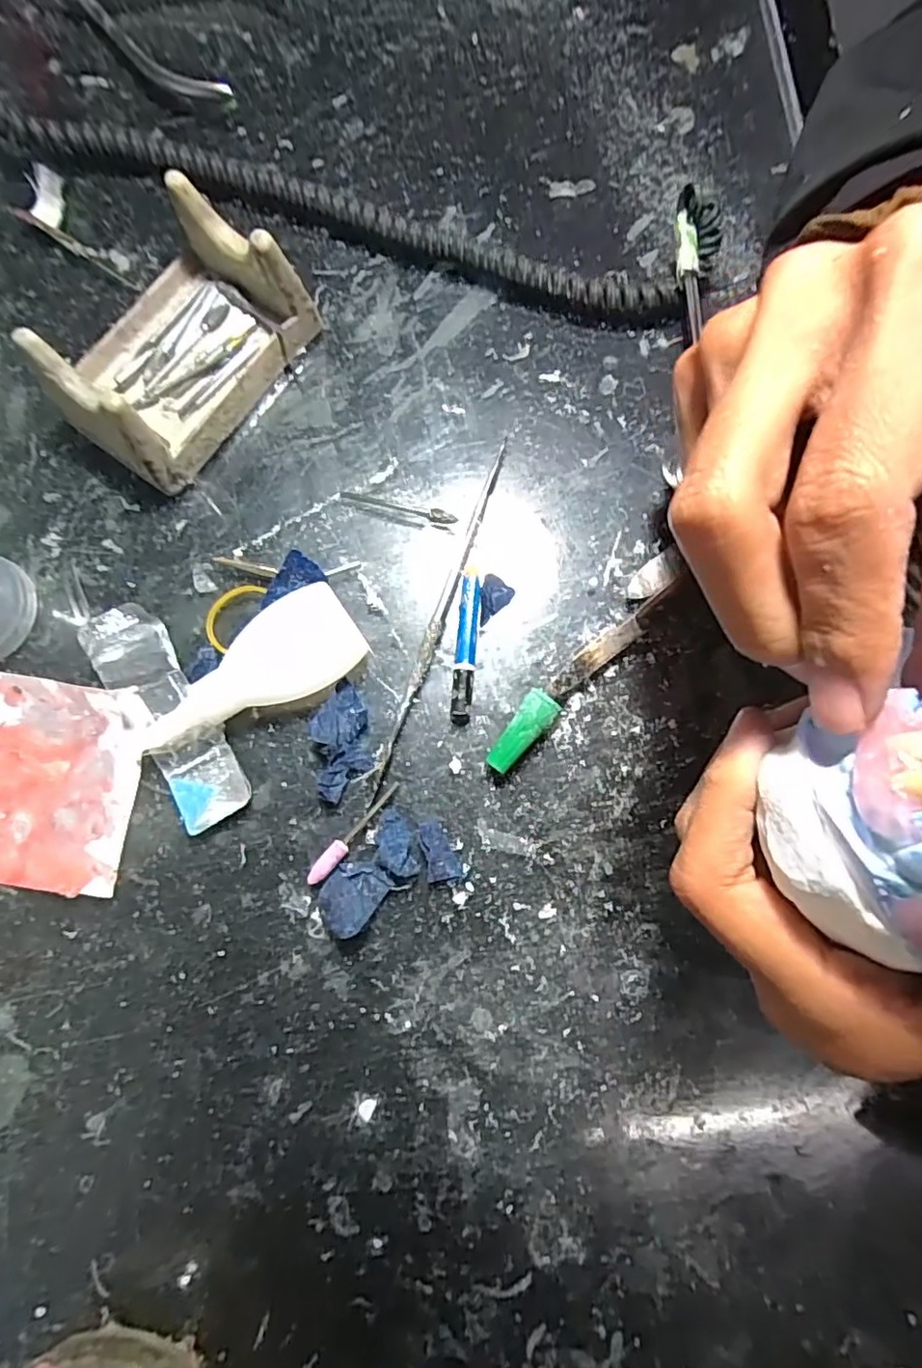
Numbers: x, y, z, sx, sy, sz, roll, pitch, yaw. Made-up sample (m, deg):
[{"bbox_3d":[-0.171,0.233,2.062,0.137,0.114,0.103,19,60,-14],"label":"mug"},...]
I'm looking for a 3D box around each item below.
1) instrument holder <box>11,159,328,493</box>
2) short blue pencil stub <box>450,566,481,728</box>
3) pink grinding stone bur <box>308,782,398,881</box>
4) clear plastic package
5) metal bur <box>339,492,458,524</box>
[{"bbox_3d":[-0.114,-0.134,0.234,0.063,0.044,0.097,36,81,6],"label":"instrument holder"},{"bbox_3d":[0.002,-0.015,0.231,0.008,0.008,0.060,4,80,0],"label":"short blue pencil stub"},{"bbox_3d":[-0.039,0.054,0.219,0.006,0.005,0.045,41,82,7],"label":"pink grinding stone bur"},{"bbox_3d":[-0.109,0.012,0.223,0.026,0.016,0.086,-31,81,-6],"label":"clear plastic package"},{"bbox_3d":[-0.025,-0.072,0.242,0.048,0.004,0.006,14,80,2],"label":"metal bur"}]

